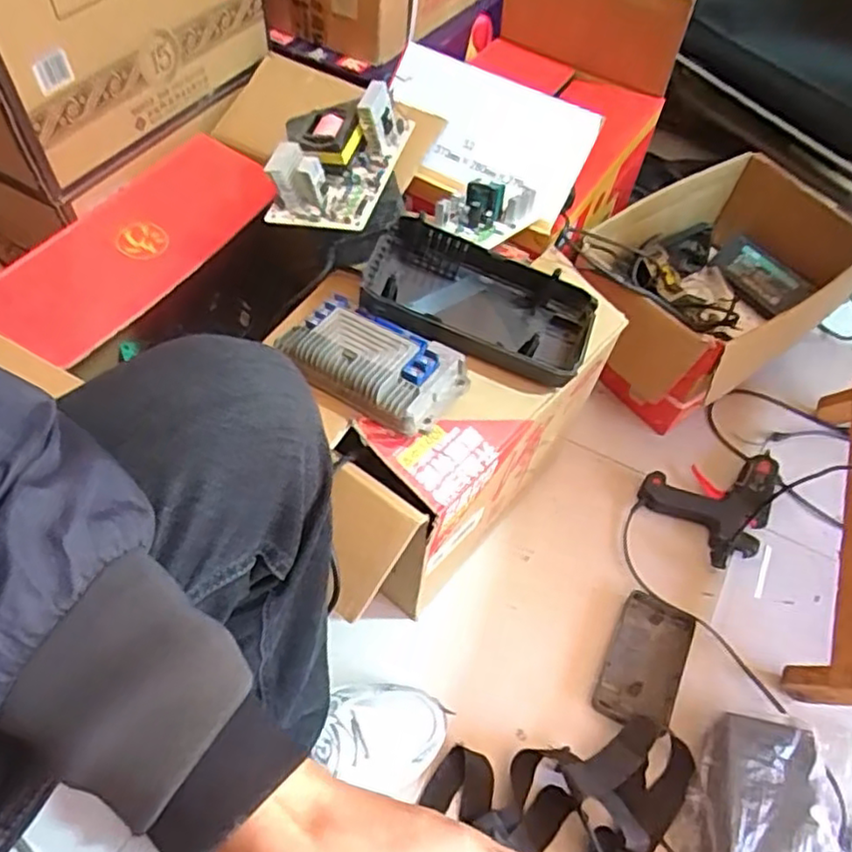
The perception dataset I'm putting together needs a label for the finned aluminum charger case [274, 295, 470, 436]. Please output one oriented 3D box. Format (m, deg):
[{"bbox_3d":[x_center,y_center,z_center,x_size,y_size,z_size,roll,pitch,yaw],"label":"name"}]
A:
[{"bbox_3d":[-0.049,-0.060,0.605,0.165,0.041,0.098,28,58,14],"label":"finned aluminum charger case"}]

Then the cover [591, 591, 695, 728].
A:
[{"bbox_3d":[0.257,0.273,0.776,0.082,0.010,0.157,24,57,12],"label":"cover"}]

